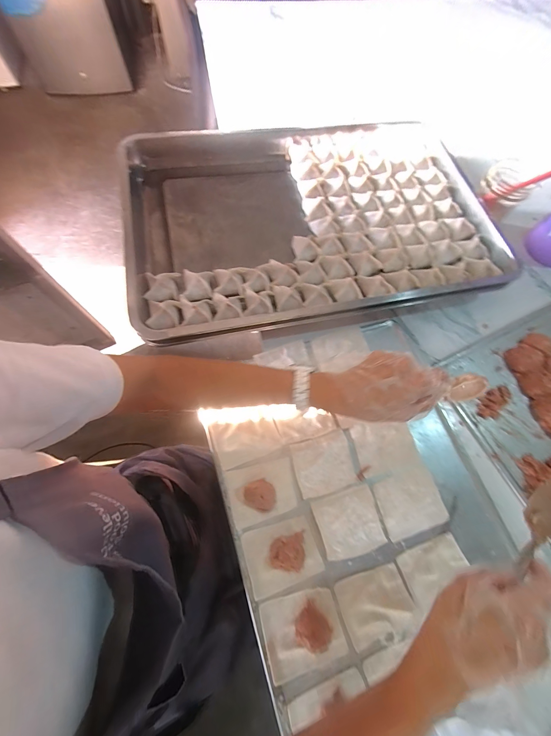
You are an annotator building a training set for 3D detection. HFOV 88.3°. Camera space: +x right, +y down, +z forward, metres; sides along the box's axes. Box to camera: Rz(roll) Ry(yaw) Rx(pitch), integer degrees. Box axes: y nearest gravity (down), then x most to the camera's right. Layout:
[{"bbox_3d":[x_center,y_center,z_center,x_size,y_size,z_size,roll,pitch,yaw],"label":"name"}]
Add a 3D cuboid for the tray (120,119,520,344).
[{"bbox_3d":[0.063,-0.256,0.492,0.595,0.075,0.404,-13,71,-7],"label":"tray"}]

